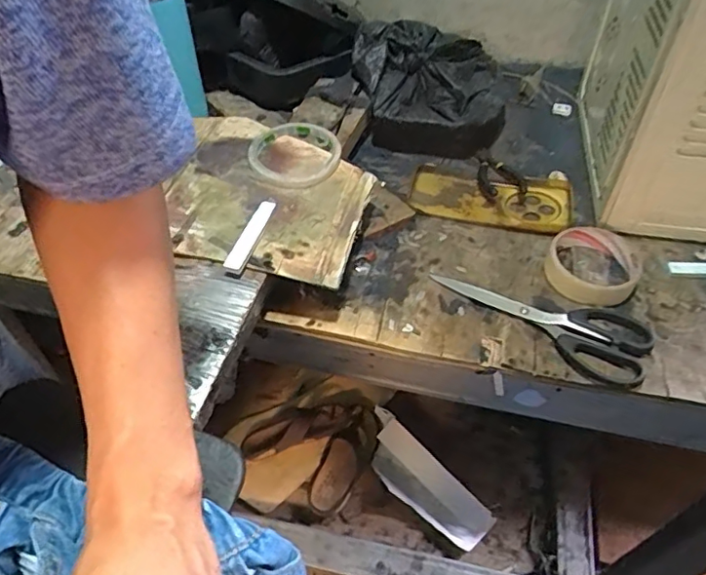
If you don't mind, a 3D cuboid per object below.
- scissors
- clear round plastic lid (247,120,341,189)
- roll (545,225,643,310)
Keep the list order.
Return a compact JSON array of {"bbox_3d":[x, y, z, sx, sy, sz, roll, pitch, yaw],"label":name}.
[{"bbox_3d":[0.164,0.021,0.491,0.184,0.005,0.070,29,54,24],"label":"scissors"},{"bbox_3d":[-0.056,-0.132,0.543,0.086,0.014,0.086,0,48,0],"label":"clear round plastic lid"},{"bbox_3d":[0.218,-0.019,0.511,0.080,0.026,0.079,0,48,0],"label":"roll"}]

